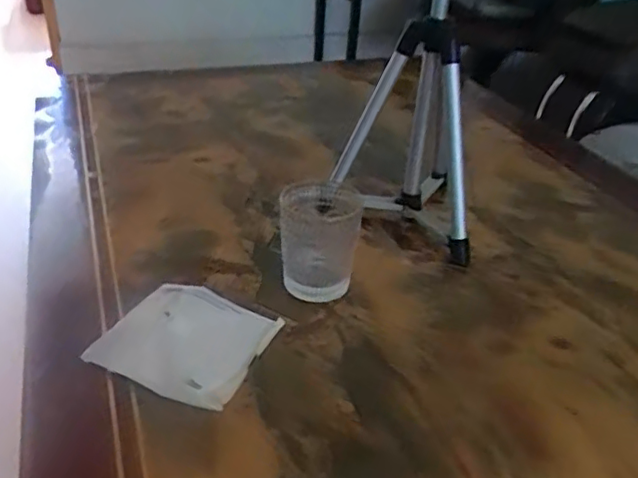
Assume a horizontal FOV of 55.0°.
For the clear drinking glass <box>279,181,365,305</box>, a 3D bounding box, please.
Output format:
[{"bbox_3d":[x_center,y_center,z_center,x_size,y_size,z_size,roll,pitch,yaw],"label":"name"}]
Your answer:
[{"bbox_3d":[0.001,0.004,0.597,0.073,0.098,0.074,4,33,0],"label":"clear drinking glass"}]

